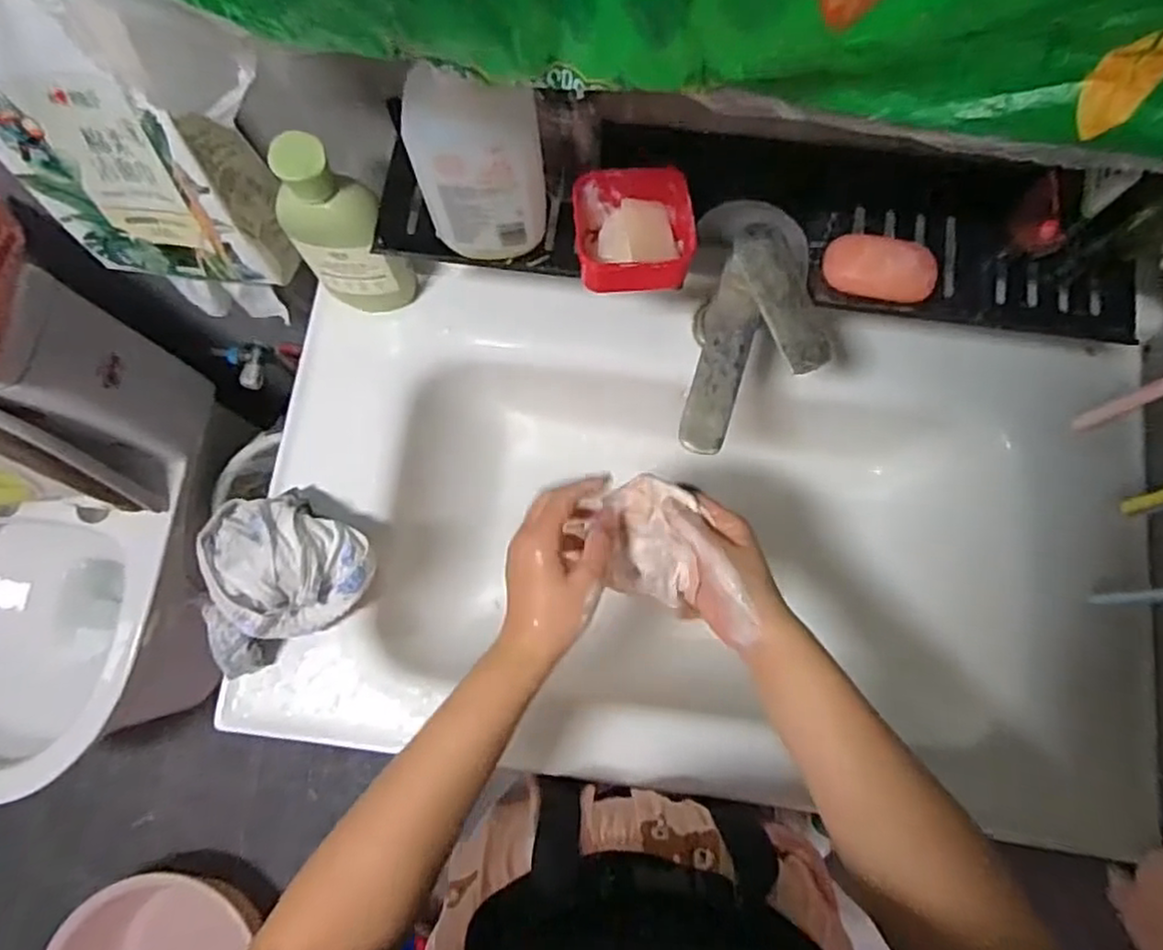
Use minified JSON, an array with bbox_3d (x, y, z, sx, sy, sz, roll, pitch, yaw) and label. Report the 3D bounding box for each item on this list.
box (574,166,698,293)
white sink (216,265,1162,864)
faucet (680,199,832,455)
[{"bbox_3d":[0.043,-0.187,0.526,0.092,0.033,0.096,-4,78,-1],"label":"box"},{"bbox_3d":[0.108,0.066,0.707,0.798,0.185,0.452,7,78,2],"label":"white sink"},{"bbox_3d":[0.135,-0.111,0.526,0.100,0.058,0.182,5,78,1],"label":"faucet"}]

